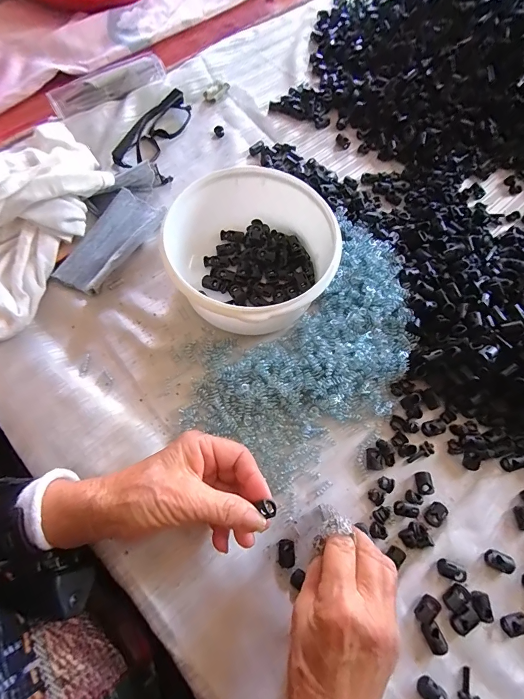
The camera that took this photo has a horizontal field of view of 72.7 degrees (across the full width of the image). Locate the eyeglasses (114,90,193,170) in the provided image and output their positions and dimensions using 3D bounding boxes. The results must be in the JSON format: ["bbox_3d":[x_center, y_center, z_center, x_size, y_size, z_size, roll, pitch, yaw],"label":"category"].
[{"bbox_3d":[-0.137,-0.279,0.453,0.034,0.025,0.130,29,70,9],"label":"eyeglasses"}]

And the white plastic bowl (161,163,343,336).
[{"bbox_3d":[-0.007,-0.092,0.353,0.146,0.071,0.159,1,68,-2],"label":"white plastic bowl"}]

